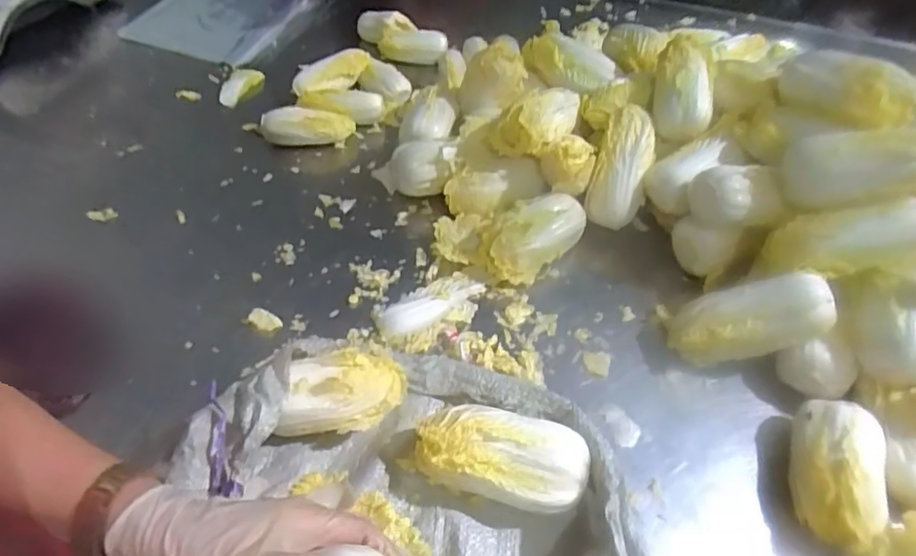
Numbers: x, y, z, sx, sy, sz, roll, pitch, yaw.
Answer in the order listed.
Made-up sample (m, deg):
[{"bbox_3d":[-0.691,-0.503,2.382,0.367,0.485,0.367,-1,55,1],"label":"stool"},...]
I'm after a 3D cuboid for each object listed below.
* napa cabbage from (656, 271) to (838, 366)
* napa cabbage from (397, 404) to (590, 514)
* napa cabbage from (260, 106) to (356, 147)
[{"bbox_3d":[0.306,0.046,0.618,0.163,0.059,0.064,-20,41,32],"label":"napa cabbage"},{"bbox_3d":[0.035,0.159,0.512,0.148,0.053,0.069,12,50,4],"label":"napa cabbage"},{"bbox_3d":[-0.217,-0.218,0.838,0.131,0.040,0.048,-2,51,-8],"label":"napa cabbage"}]

